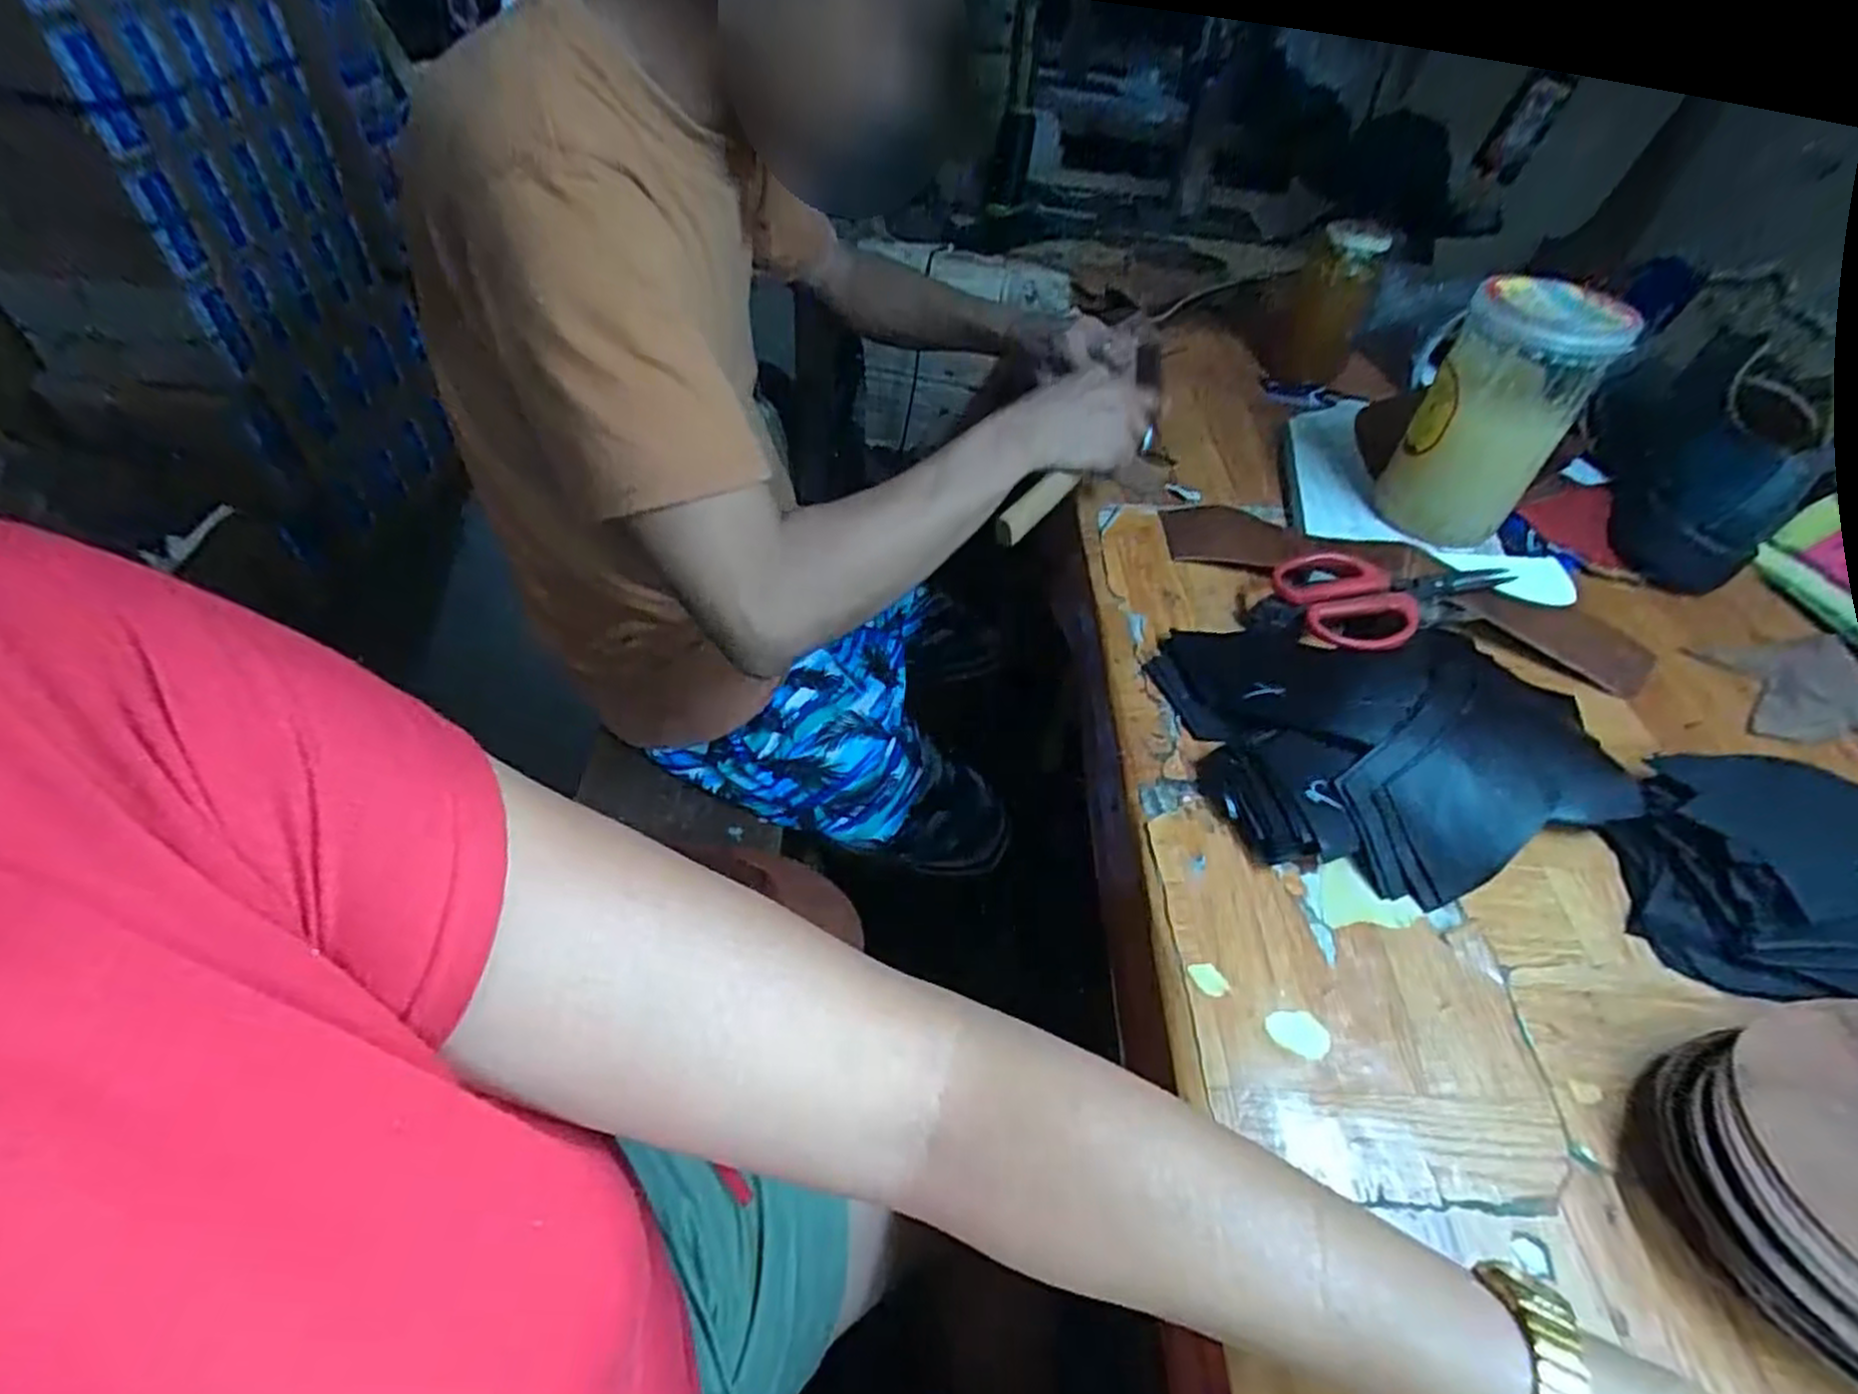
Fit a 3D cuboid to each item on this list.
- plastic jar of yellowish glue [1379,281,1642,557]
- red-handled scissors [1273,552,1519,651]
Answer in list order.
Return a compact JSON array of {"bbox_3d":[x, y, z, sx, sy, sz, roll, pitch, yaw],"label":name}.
[{"bbox_3d":[0.410,-0.204,0.572,0.085,0.154,0.089,-35,58,-30],"label":"plastic jar of yellowish glue"},{"bbox_3d":[0.325,-0.084,0.556,0.186,0.007,0.094,-21,52,-21],"label":"red-handled scissors"}]

